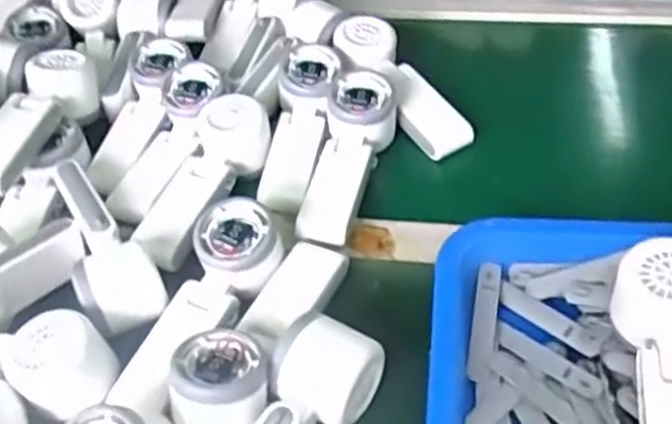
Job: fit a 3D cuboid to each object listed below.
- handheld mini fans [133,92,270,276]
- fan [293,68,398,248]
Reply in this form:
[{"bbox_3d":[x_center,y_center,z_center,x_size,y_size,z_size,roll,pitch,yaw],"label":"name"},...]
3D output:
[{"bbox_3d":[-0.101,-0.030,0.592,0.061,0.039,0.167,10,47,16],"label":"handheld mini fans"},{"bbox_3d":[0.007,-0.048,0.601,0.055,0.040,0.169,9,47,15],"label":"fan"}]

